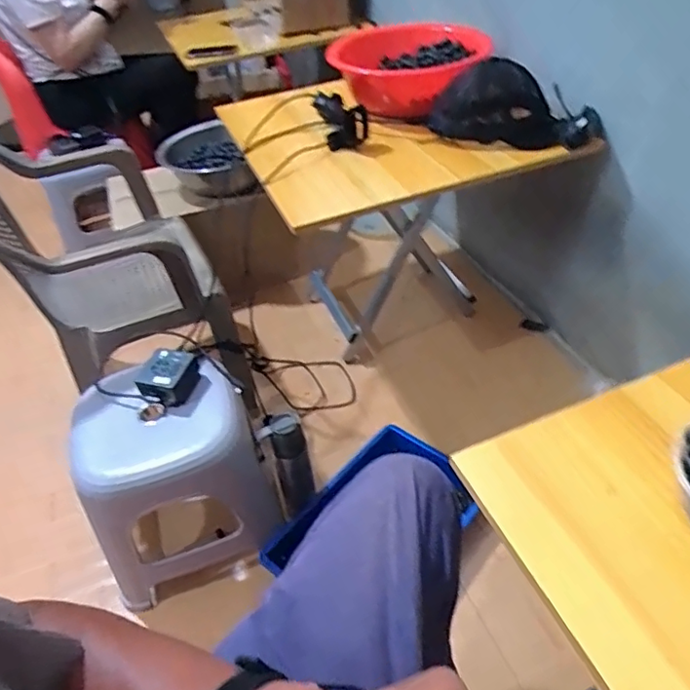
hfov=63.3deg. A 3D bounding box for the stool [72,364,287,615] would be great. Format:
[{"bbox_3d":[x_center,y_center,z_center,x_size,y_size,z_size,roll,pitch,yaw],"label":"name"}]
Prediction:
[{"bbox_3d":[-0.276,0.211,0.940,0.262,0.296,0.244,-17,44,-10],"label":"stool"}]

